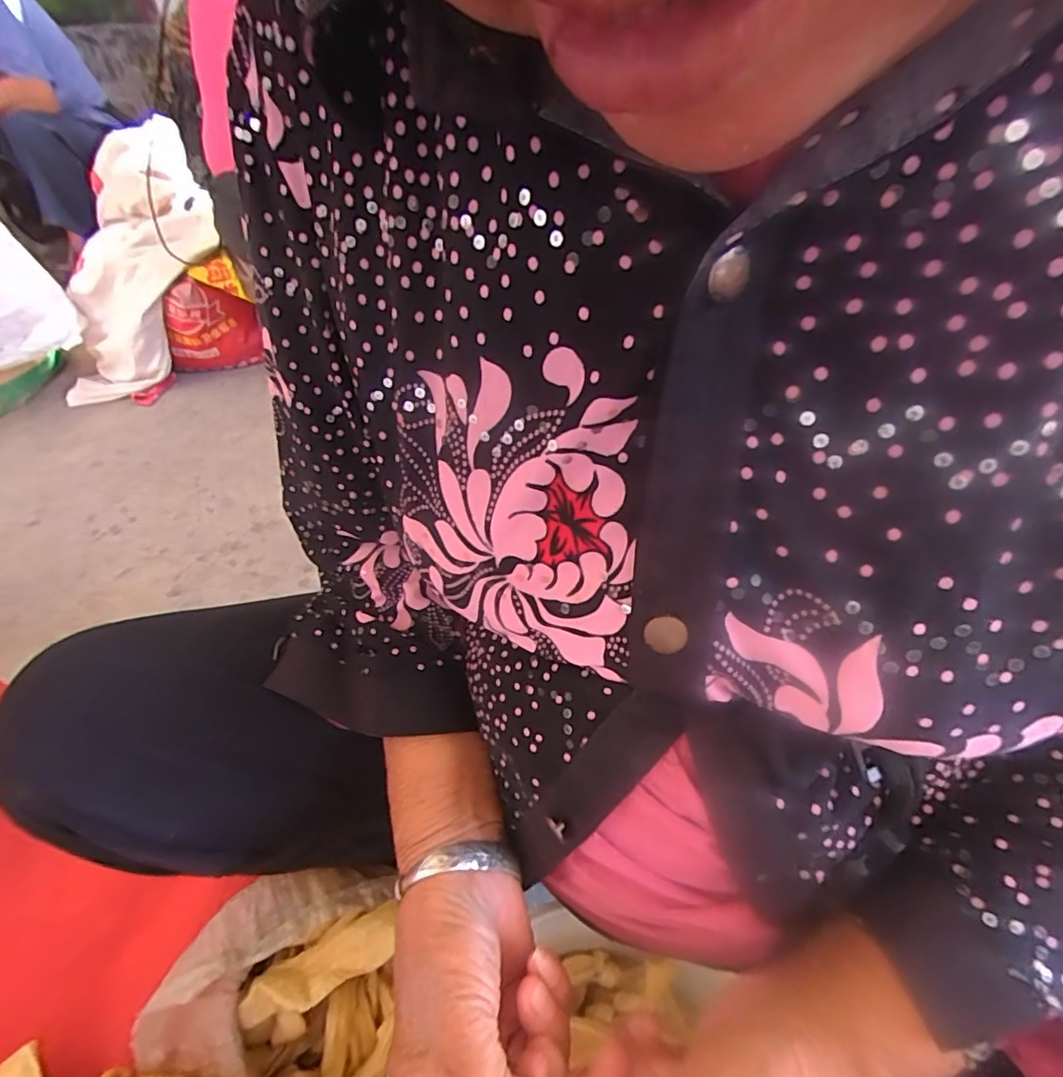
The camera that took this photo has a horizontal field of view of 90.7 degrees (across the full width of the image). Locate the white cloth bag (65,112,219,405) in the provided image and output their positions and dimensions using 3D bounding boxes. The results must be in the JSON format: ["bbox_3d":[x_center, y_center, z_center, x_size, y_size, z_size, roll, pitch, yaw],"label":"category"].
[{"bbox_3d":[-0.872,-0.575,1.154,0.268,0.619,0.178,30,13,31],"label":"white cloth bag"}]

